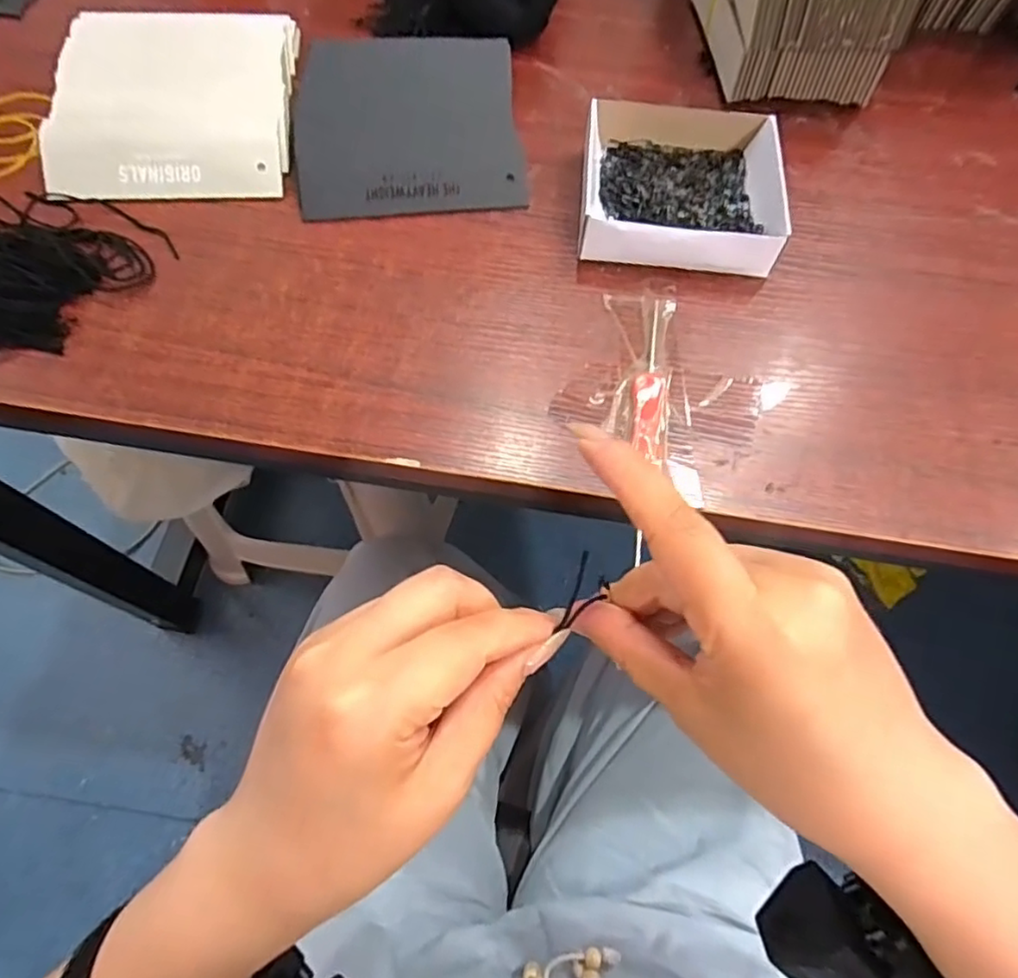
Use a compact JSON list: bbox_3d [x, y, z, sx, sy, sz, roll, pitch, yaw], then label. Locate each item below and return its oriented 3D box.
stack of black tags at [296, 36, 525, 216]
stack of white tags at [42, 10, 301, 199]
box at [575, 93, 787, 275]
[{"bbox_3d":[-0.058,-0.210,0.360,0.124,0.031,0.111,-5,64,-5],"label":"stack of black tags"},{"bbox_3d":[-0.192,-0.225,0.362,0.127,0.027,0.129,-3,64,-4],"label":"stack of white tags"},{"bbox_3d":[0.097,-0.176,0.351,0.107,0.027,0.119,6,64,1],"label":"box"}]

